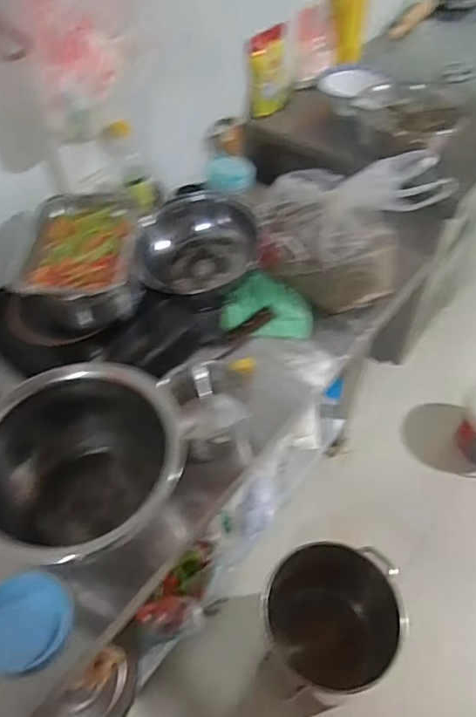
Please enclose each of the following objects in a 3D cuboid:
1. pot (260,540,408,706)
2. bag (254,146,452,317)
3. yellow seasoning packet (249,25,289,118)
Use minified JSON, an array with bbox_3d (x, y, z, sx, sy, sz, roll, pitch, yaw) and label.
[{"bbox_3d":[0.224,0.650,1.337,0.317,0.259,0.303,-1,50,2],"label":"pot"},{"bbox_3d":[0.207,-0.259,1.056,0.330,0.216,0.220,15,52,14],"label":"bag"},{"bbox_3d":[0.088,-0.752,1.409,0.131,0.197,0.023,-31,48,-27],"label":"yellow seasoning packet"}]

